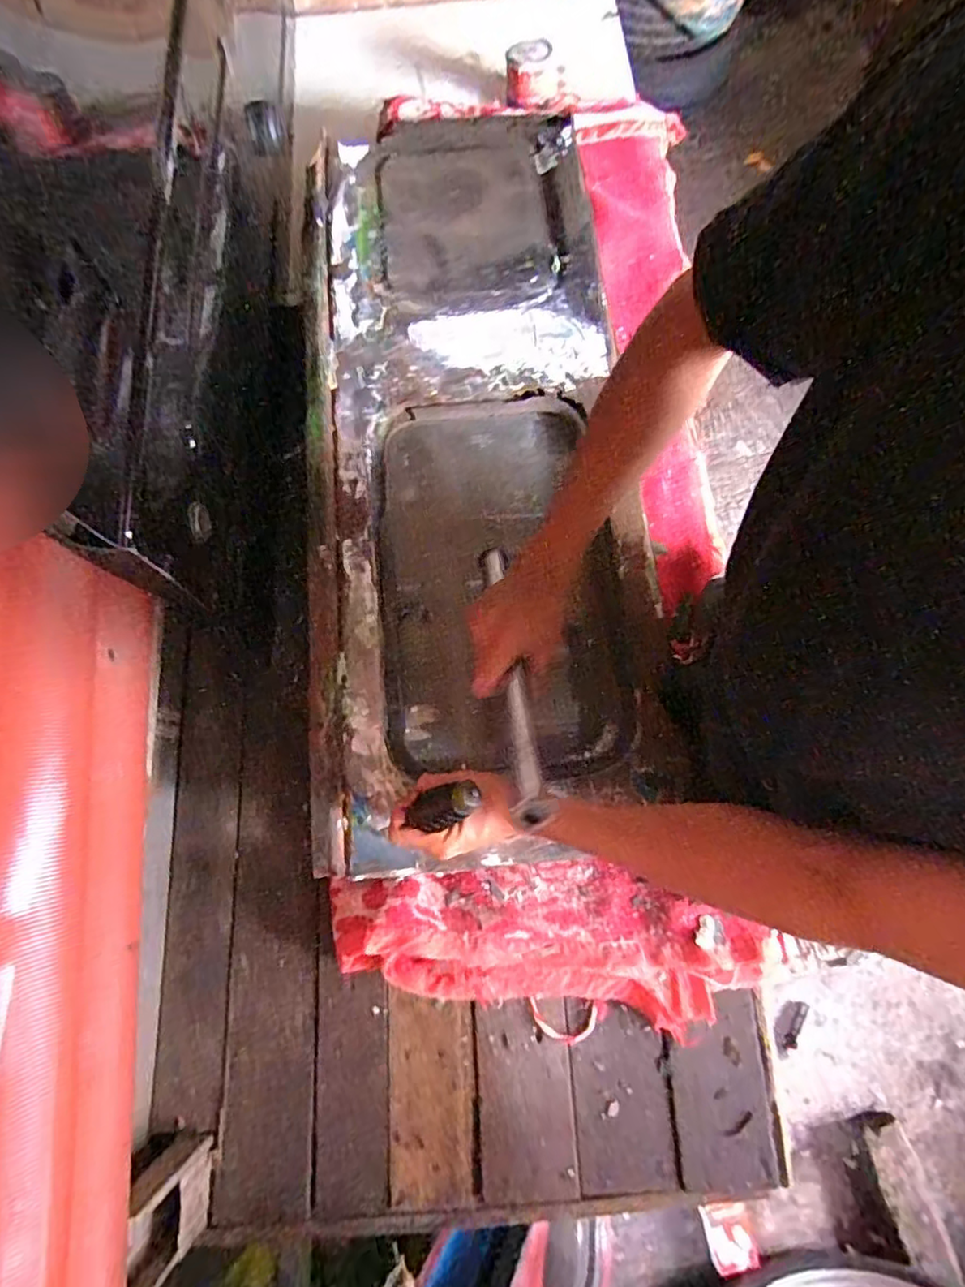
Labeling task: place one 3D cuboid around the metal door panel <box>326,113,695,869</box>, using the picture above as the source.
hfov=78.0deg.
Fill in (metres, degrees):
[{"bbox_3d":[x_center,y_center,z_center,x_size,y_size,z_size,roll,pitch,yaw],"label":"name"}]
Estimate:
[{"bbox_3d":[-0.010,-0.266,0.718,0.372,0.083,0.996,-4,79,-1],"label":"metal door panel"}]

